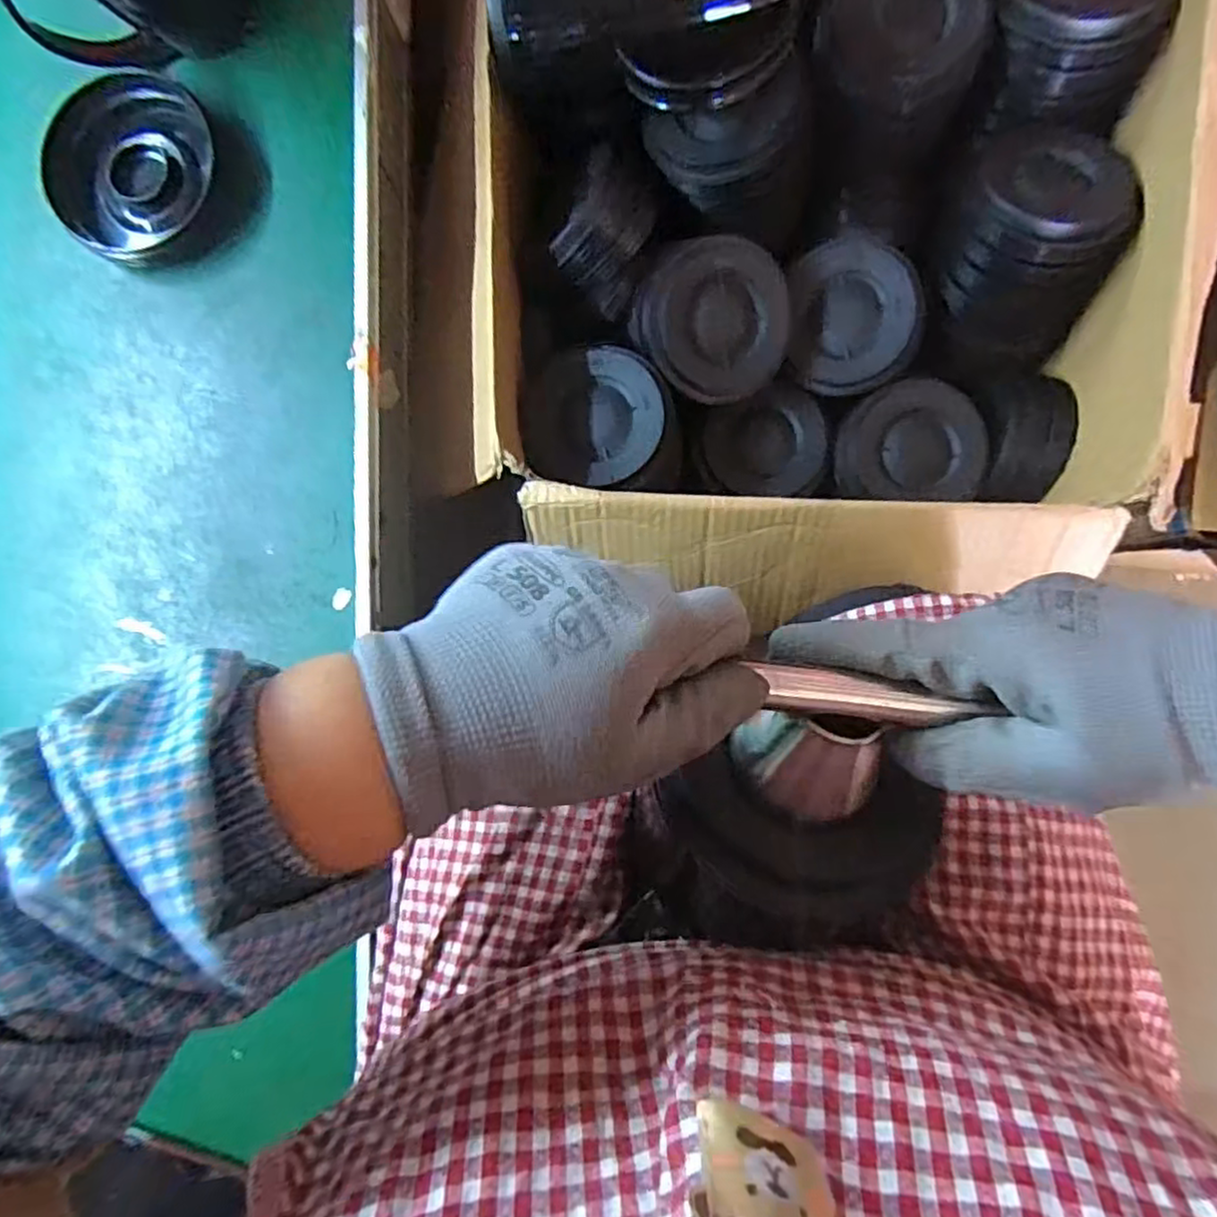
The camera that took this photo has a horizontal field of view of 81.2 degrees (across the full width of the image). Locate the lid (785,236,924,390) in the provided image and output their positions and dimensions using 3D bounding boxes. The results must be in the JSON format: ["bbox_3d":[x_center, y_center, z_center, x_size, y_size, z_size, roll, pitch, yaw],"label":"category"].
[{"bbox_3d":[0.203,-0.242,0.589,0.100,0.018,0.116,-3,104,14],"label":"lid"}]

